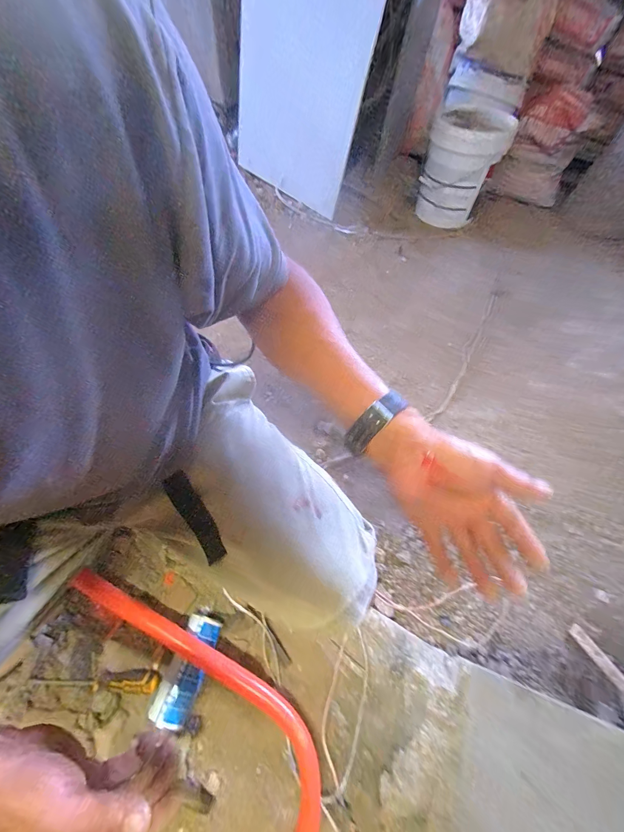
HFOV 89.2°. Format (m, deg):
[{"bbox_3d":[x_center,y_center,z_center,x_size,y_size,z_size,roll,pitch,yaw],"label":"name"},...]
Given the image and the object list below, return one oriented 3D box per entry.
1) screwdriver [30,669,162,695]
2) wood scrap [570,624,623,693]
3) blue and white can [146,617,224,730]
[{"bbox_3d":[-0.390,0.481,0.568,0.226,0.031,0.031,1,63,-4],"label":"screwdriver"},{"bbox_3d":[0.604,0.508,0.658,0.027,0.008,0.145,-33,70,-19],"label":"wood scrap"},{"bbox_3d":[-0.222,0.450,0.580,0.069,0.062,0.146,19,63,4],"label":"blue and white can"}]

